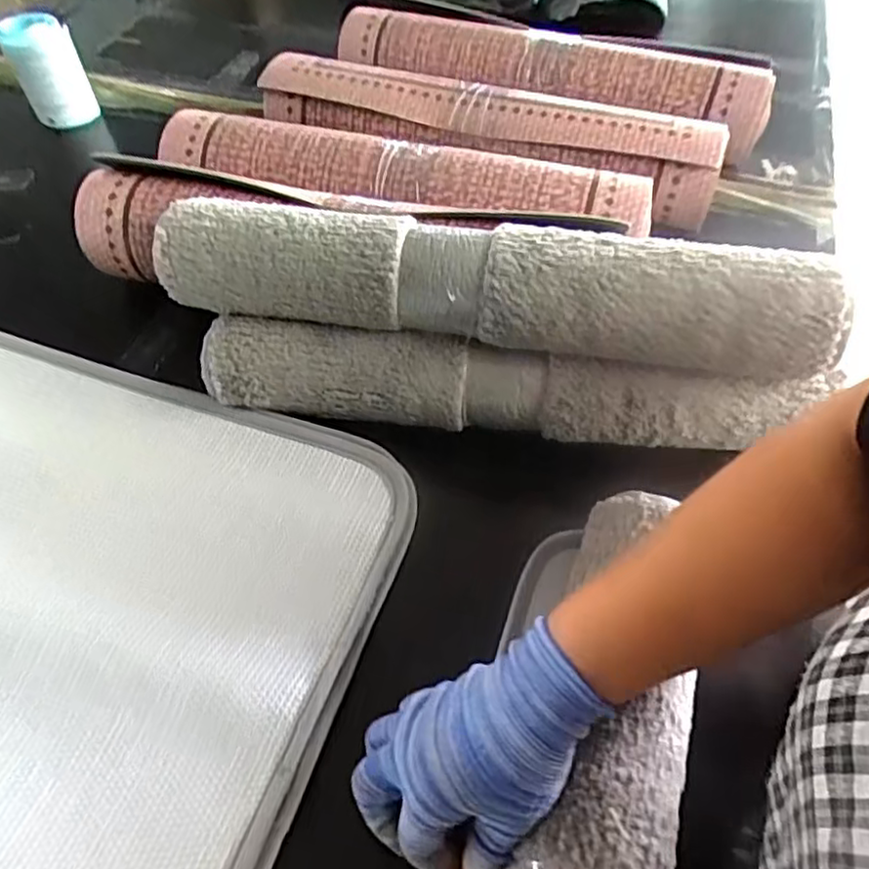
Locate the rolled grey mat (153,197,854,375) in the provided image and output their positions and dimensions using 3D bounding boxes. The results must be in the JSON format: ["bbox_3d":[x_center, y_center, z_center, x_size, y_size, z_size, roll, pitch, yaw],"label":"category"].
[{"bbox_3d":[0.030,-0.116,0.500,0.494,0.078,0.076,10,55,8],"label":"rolled grey mat"}]

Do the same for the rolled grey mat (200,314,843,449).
[{"bbox_3d":[0.049,-0.038,0.538,0.475,0.062,0.055,5,55,5],"label":"rolled grey mat"}]

